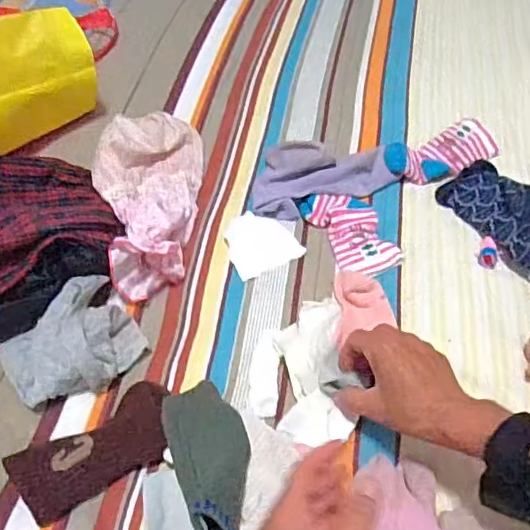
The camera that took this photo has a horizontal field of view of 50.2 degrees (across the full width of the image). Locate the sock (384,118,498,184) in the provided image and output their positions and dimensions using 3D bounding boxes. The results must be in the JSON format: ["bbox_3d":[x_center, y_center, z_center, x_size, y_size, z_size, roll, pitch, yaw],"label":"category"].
[{"bbox_3d":[0.213,-0.136,0.681,0.139,0.023,0.061,-25,58,-17],"label":"sock"}]

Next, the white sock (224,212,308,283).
[{"bbox_3d":[-0.006,-0.025,0.603,0.072,0.008,0.073,-23,57,-16],"label":"white sock"}]

